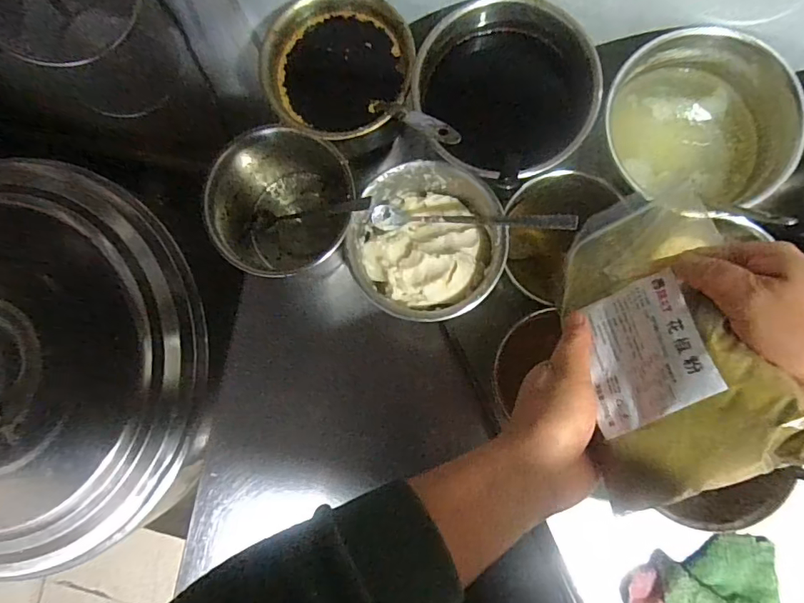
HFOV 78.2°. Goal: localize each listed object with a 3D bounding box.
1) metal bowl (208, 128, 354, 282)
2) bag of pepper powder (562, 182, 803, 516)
[{"bbox_3d":[-0.110,-0.090,0.500,0.132,0.113,0.122,6,87,5],"label":"metal bowl"},{"bbox_3d":[0.169,0.021,0.333,0.119,0.033,0.199,-35,46,36],"label":"bag of pepper powder"}]

